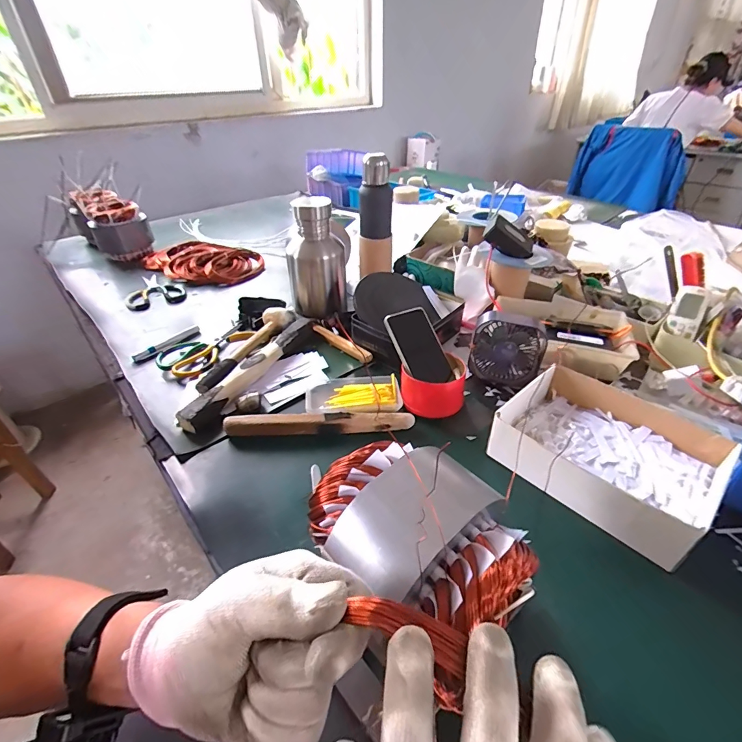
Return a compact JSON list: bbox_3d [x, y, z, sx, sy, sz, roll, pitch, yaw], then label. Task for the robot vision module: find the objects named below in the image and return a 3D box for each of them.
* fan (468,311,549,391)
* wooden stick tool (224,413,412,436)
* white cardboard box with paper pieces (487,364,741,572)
[{"bbox_3d":[0.236,-0.039,0.695,0.120,0.122,0.047,8,21,10],"label":"fan"},{"bbox_3d":[-0.075,0.078,0.601,0.275,0.021,0.027,-3,37,-2],"label":"wooden stick tool"},{"bbox_3d":[0.306,0.100,0.528,0.192,0.064,0.241,-31,46,-33],"label":"white cardboard box with paper pieces"}]

